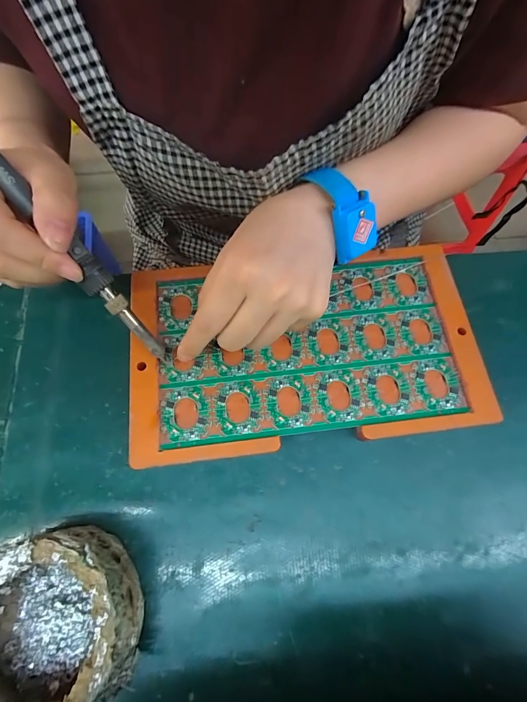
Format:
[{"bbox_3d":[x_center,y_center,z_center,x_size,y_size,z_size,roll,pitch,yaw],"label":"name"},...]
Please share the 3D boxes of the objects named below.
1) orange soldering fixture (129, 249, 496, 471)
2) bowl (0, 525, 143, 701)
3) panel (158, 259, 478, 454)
[{"bbox_3d":[0.027,-0.005,0.235,0.235,0.013,0.136,-6,70,-5],"label":"orange soldering fixture"},{"bbox_3d":[-0.111,0.139,0.172,0.092,0.040,0.083,-3,70,-4],"label":"bowl"},{"bbox_3d":[0.029,-0.005,0.237,0.201,0.008,0.118,-6,70,-5],"label":"panel"}]

